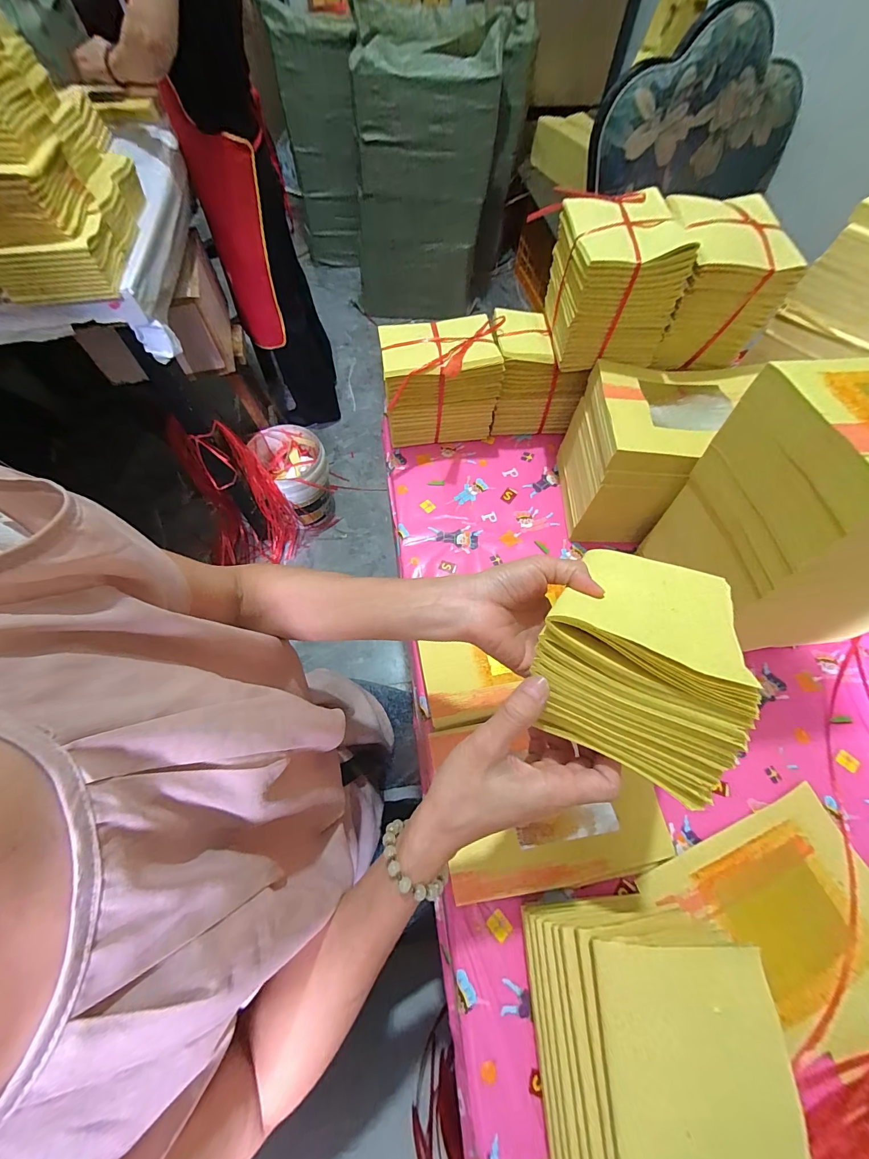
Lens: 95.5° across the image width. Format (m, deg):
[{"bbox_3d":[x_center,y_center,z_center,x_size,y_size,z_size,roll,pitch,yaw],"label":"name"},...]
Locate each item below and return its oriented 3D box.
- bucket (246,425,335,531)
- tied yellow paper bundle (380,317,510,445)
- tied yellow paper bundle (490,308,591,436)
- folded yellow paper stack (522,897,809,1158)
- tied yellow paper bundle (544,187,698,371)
[{"bbox_3d":[-0.483,-0.350,1.408,0.227,0.266,0.245,-18,66,-10],"label":"bucket"},{"bbox_3d":[0.010,-0.303,0.609,0.172,0.130,0.128,-8,64,-5],"label":"tied yellow paper bundle"},{"bbox_3d":[0.156,-0.316,0.626,0.130,0.131,0.099,-2,64,-3],"label":"tied yellow paper bundle"},{"bbox_3d":[0.158,0.347,0.282,0.135,0.101,0.167,-1,64,-2],"label":"folded yellow paper stack"},{"bbox_3d":[0.225,-0.388,0.513,0.122,0.127,0.166,0,64,-2],"label":"tied yellow paper bundle"}]

